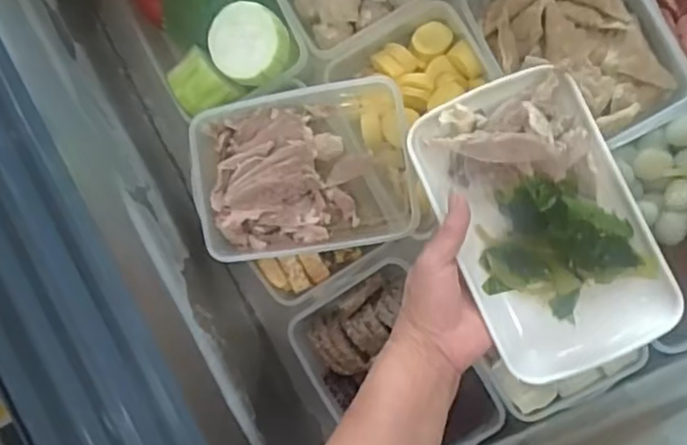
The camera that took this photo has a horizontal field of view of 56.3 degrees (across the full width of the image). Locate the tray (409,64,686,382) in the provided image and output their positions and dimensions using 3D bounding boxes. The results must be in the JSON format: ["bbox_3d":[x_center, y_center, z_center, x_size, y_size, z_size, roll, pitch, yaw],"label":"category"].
[{"bbox_3d":[0.143,-0.002,0.458,0.128,0.035,0.207,-23,85,7],"label":"tray"}]

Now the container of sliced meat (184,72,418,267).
[{"bbox_3d":[-0.031,-0.045,0.557,0.176,0.065,0.139,-11,87,8],"label":"container of sliced meat"}]

